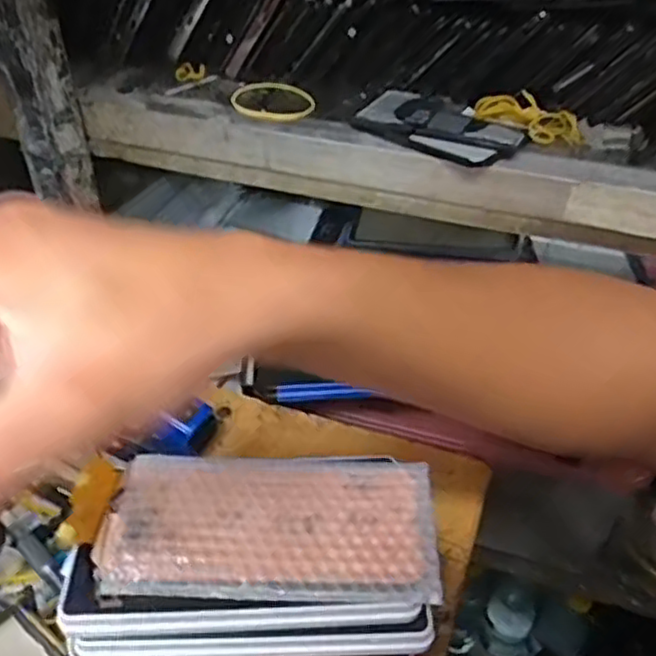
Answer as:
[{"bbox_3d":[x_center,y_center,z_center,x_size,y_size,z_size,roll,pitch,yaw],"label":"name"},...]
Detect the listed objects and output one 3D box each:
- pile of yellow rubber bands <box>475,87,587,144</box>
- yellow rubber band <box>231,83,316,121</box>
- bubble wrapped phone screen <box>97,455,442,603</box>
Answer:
[{"bbox_3d":[0.115,-0.120,0.397,0.061,0.021,0.011,17,42,19],"label":"pile of yellow rubber bands"},{"bbox_3d":[-0.036,-0.143,0.441,0.056,0.006,0.049,6,39,6],"label":"yellow rubber band"},{"bbox_3d":[-0.030,0.101,0.374,0.170,0.007,0.086,1,39,1],"label":"bubble wrapped phone screen"}]

